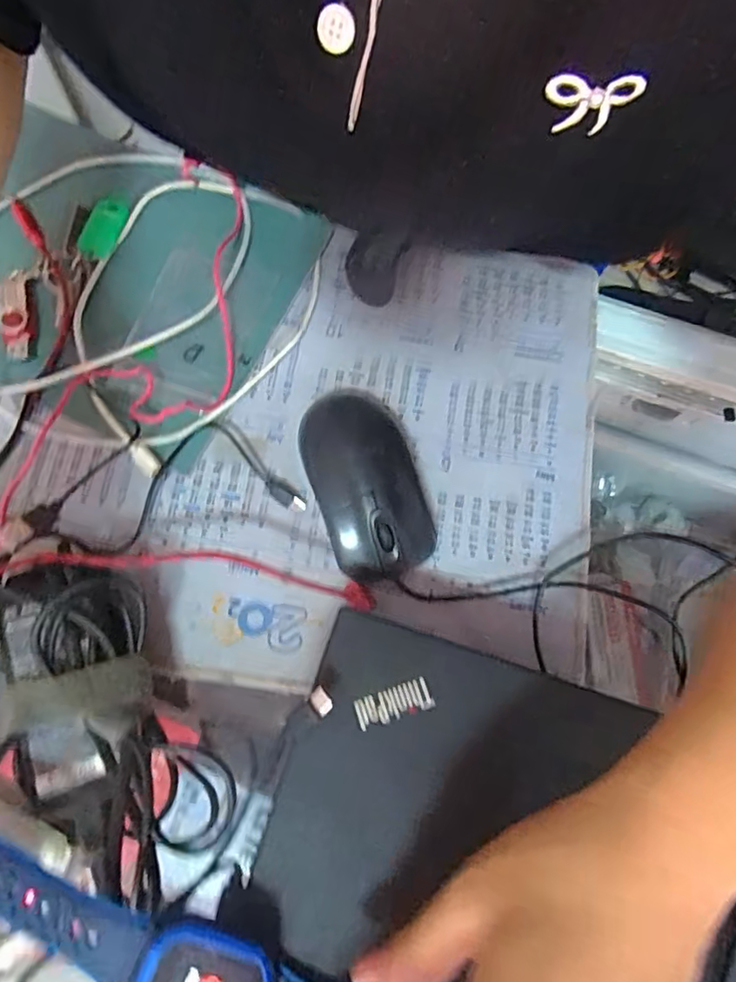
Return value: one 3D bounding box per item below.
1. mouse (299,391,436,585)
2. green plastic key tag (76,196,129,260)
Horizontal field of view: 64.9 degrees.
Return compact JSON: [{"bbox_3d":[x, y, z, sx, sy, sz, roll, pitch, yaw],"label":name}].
[{"bbox_3d":[-0.002,-0.008,0.321,0.056,0.030,0.113,-14,74,-6],"label":"mouse"},{"bbox_3d":[-0.169,-0.166,0.370,0.021,0.011,0.045,16,73,3],"label":"green plastic key tag"}]

